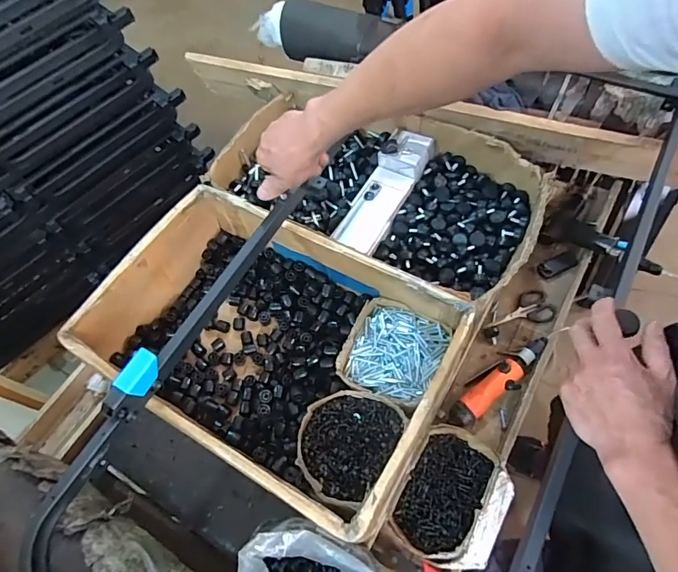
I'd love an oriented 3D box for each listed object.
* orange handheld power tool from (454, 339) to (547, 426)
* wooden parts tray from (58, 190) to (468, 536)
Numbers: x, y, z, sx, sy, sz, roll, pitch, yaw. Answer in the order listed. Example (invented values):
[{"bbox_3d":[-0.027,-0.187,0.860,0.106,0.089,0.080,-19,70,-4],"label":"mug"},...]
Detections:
[{"bbox_3d":[0.274,0.162,0.763,0.202,0.058,0.051,-36,64,-13],"label":"orange handheld power tool"},{"bbox_3d":[-0.106,0.089,0.712,0.529,0.168,0.345,25,67,18],"label":"wooden parts tray"}]

